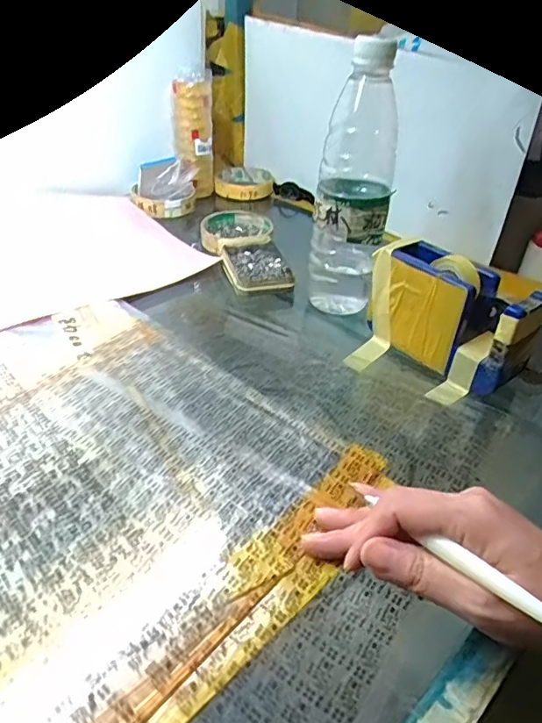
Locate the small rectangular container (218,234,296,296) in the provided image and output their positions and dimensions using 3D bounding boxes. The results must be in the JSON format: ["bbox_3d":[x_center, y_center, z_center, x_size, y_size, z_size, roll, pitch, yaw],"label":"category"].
[{"bbox_3d":[-0.016,-0.100,0.575,0.065,0.020,0.107,-8,37,-15],"label":"small rectangular container"}]

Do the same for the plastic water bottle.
[{"bbox_3d":[0.074,-0.151,0.482,0.064,0.216,0.072,9,35,8],"label":"plastic water bottle"}]

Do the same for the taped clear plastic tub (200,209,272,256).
[{"bbox_3d":[-0.042,-0.154,0.643,0.082,0.023,0.103,12,36,11],"label":"taped clear plastic tub"}]

